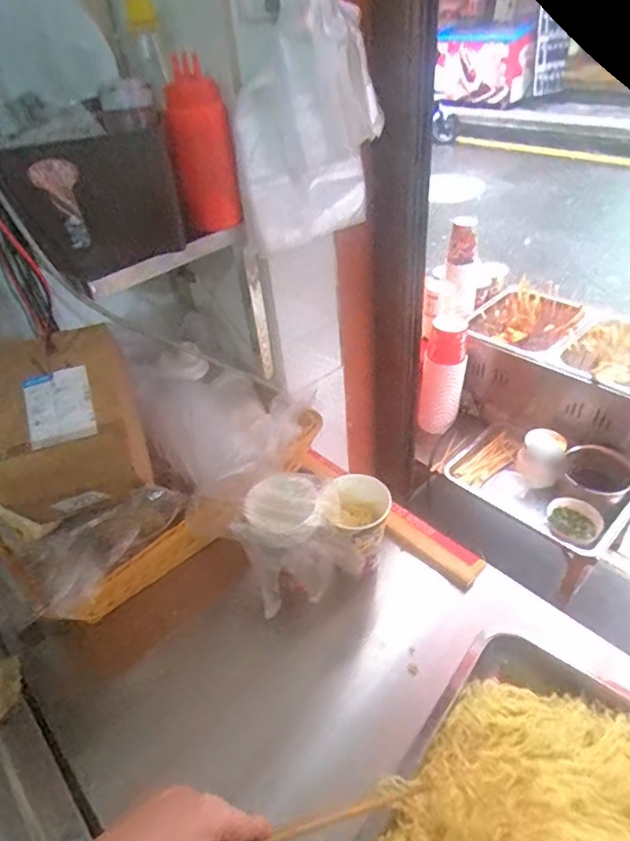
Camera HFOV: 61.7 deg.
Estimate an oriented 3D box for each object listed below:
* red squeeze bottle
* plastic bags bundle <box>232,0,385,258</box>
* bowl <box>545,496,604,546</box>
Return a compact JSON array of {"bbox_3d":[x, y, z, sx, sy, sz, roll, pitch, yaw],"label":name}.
[{"bbox_3d":[-0.136,-0.323,0.637,0.073,0.173,0.058,-12,41,-7],"label":"red squeeze bottle"},{"bbox_3d":[-0.007,-0.364,0.661,0.095,0.265,0.183,23,48,30],"label":"plastic bags bundle"},{"bbox_3d":[0.577,0.224,1.174,0.111,0.049,0.092,14,44,22],"label":"bowl"}]

